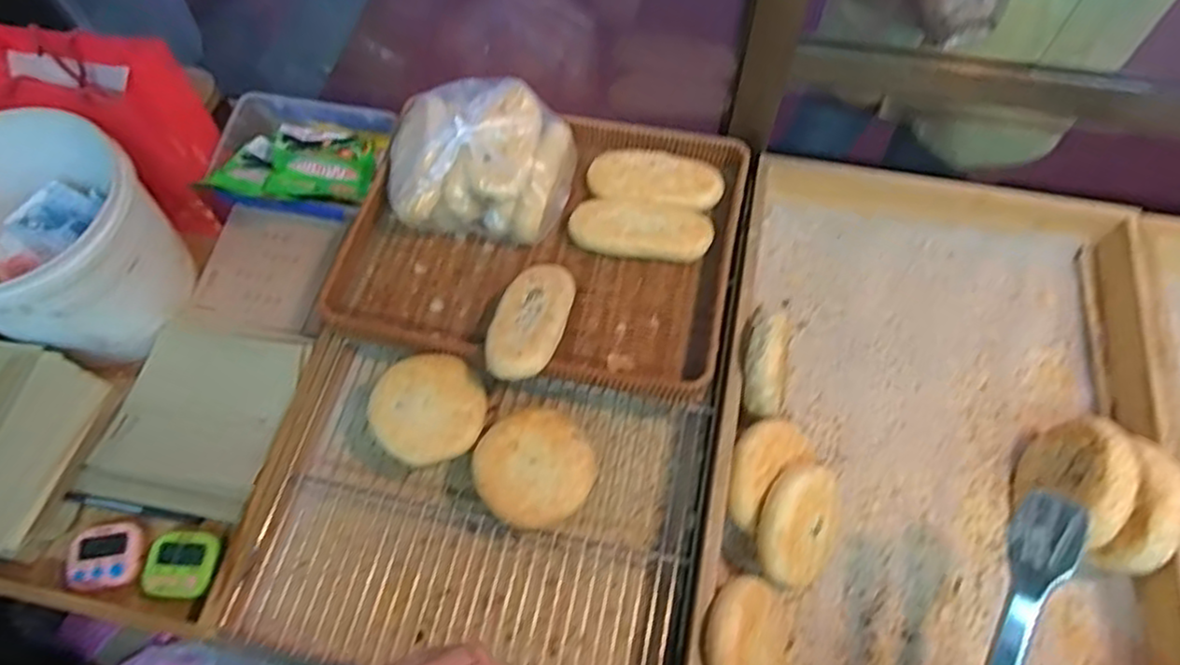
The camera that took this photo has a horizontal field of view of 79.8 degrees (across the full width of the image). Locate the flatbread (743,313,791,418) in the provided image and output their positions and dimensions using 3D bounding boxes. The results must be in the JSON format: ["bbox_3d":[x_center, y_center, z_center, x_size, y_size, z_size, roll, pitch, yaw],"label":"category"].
[{"bbox_3d":[0.167,0.031,0.666,0.042,0.028,0.095,6,92,4],"label":"flatbread"}]

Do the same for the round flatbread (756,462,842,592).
[{"bbox_3d":[0.190,0.174,0.636,0.105,0.099,0.028,-49,31,-19],"label":"round flatbread"}]

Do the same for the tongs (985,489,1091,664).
[{"bbox_3d":[0.283,0.246,0.495,0.033,0.027,0.277,20,91,11],"label":"tongs"}]

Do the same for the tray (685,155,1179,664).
[{"bbox_3d":[0.528,0.147,0.649,0.814,0.110,0.605,11,64,7],"label":"tray"}]

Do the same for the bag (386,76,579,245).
[{"bbox_3d":[-0.118,-0.185,0.771,0.192,0.102,0.161,4,63,3],"label":"bag"}]

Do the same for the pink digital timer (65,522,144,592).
[{"bbox_3d":[-0.469,0.216,0.682,0.065,0.012,0.062,-2,63,0],"label":"pink digital timer"}]

